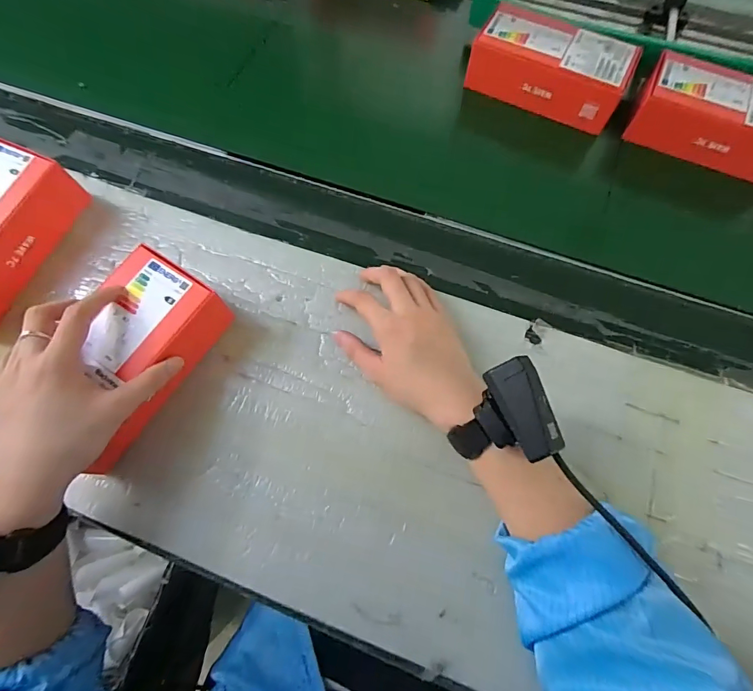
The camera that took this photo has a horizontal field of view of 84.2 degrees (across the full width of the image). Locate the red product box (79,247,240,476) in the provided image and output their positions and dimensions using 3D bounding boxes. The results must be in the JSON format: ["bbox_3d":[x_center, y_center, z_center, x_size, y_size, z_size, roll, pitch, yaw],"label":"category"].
[{"bbox_3d":[-0.217,0.009,0.368,0.091,0.067,0.167,30,69,12],"label":"red product box"}]

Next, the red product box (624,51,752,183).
[{"bbox_3d":[0.402,-0.265,0.489,0.182,0.060,0.085,23,69,8],"label":"red product box"}]

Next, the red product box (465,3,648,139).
[{"bbox_3d":[0.212,-0.339,0.509,0.204,0.076,0.086,26,70,9],"label":"red product box"}]

